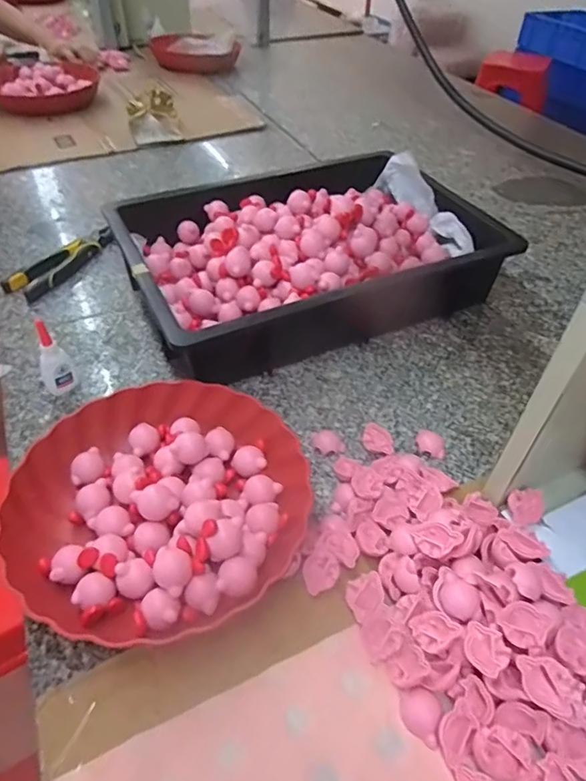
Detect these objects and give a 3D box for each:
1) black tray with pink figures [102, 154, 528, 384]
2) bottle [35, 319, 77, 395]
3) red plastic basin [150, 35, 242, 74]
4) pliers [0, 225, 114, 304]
[{"bbox_3d":[0.016,-0.174,0.692,0.440,0.122,0.303,-20,50,-18],"label":"black tray with pink figures"},{"bbox_3d":[-0.255,-0.037,0.550,0.033,0.086,0.036,-26,52,-22],"label":"bottle"},{"bbox_3d":[-0.263,-0.926,1.429,0.230,0.047,0.230,0,47,0],"label":"red plastic basin"},{"bbox_3d":[-0.318,-0.183,0.741,0.052,0.023,0.180,24,51,21],"label":"pliers"}]

